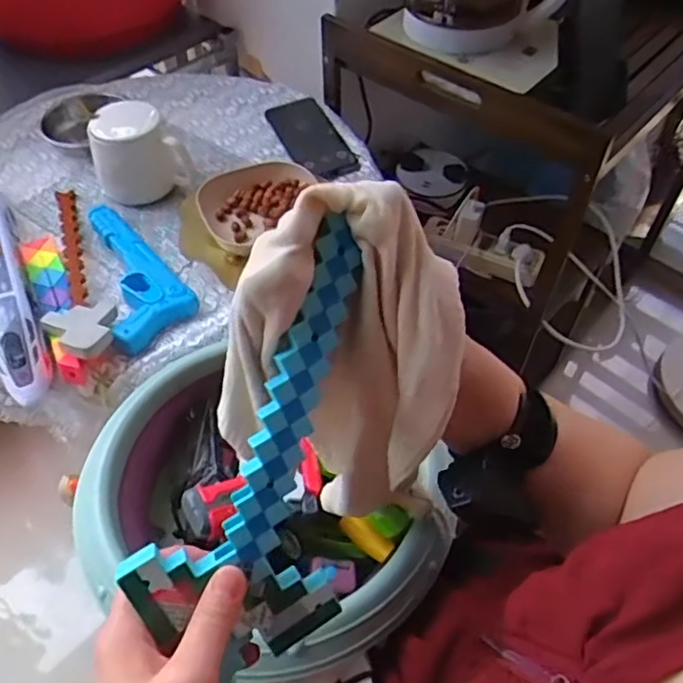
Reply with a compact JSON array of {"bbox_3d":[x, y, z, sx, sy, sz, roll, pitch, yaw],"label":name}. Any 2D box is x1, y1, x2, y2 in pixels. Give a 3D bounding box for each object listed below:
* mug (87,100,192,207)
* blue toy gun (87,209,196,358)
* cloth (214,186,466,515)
[{"bbox_3d":[-0.249,-0.228,0.758,0.103,0.096,0.080,-18,54,-13],"label":"mug"},{"bbox_3d":[-0.219,-0.083,0.685,0.082,0.035,0.218,-18,54,-13],"label":"blue toy gun"},{"bbox_3d":[0.001,0.016,0.373,0.129,0.211,0.083,8,53,7],"label":"cloth"}]

